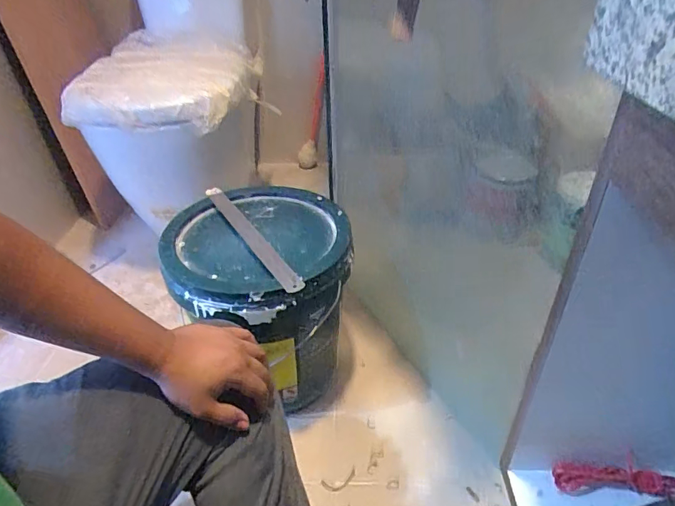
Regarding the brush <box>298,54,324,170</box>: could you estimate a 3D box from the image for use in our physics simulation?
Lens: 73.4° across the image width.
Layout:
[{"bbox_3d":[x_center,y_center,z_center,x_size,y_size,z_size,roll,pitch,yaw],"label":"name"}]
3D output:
[{"bbox_3d":[-0.083,-0.463,1.572,0.054,0.516,0.071,-16,66,-18],"label":"brush"}]

